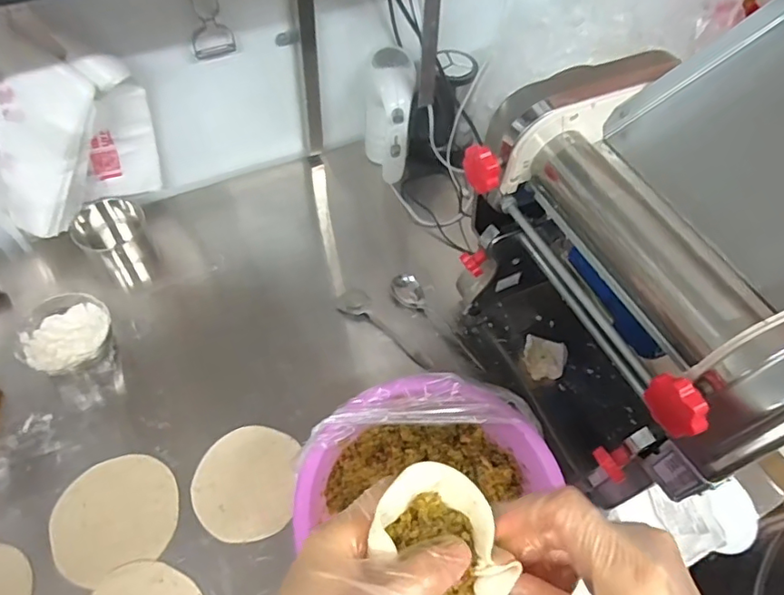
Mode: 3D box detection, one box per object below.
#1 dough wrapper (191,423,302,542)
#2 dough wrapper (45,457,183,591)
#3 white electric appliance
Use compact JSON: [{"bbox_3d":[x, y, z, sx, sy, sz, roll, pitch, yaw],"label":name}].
[{"bbox_3d":[-0.172,0.214,0.645,0.116,0.006,0.126,1,57,-1],"label":"dough wrapper"},{"bbox_3d":[-0.312,0.244,0.620,0.131,0.005,0.122,-20,60,-15],"label":"dough wrapper"},{"bbox_3d":[-0.005,-0.288,0.886,0.075,0.163,0.128,-1,57,-3],"label":"white electric appliance"}]

